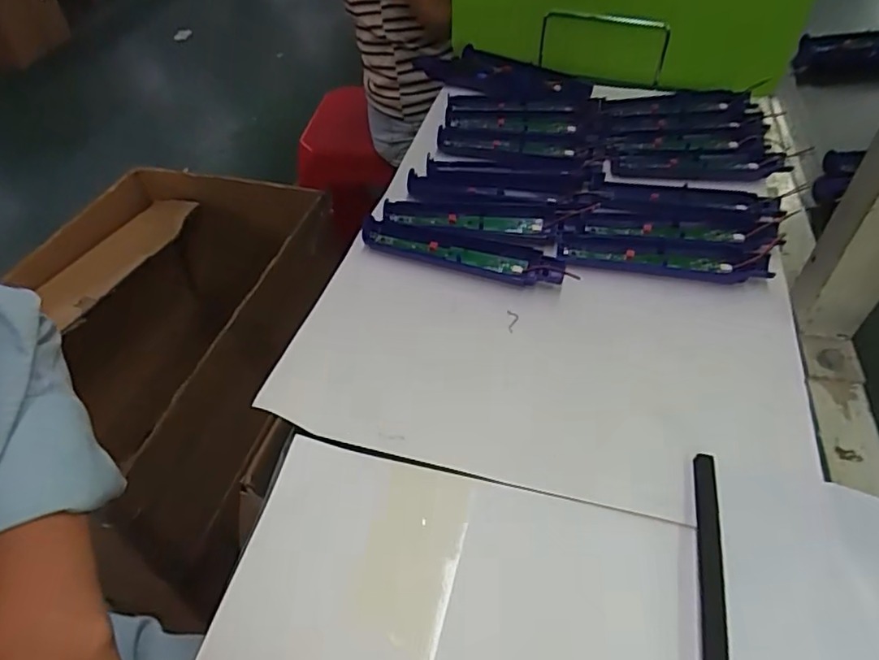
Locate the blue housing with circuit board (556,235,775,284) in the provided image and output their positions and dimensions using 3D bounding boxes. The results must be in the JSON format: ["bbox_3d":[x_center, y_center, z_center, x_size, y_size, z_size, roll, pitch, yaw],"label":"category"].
[{"bbox_3d":[0.188,-0.064,0.505,0.170,0.013,0.041,5,47,8],"label":"blue housing with circuit board"}]

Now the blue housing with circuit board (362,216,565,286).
[{"bbox_3d":[0.018,-0.069,0.509,0.174,0.014,0.039,14,48,16],"label":"blue housing with circuit board"}]

